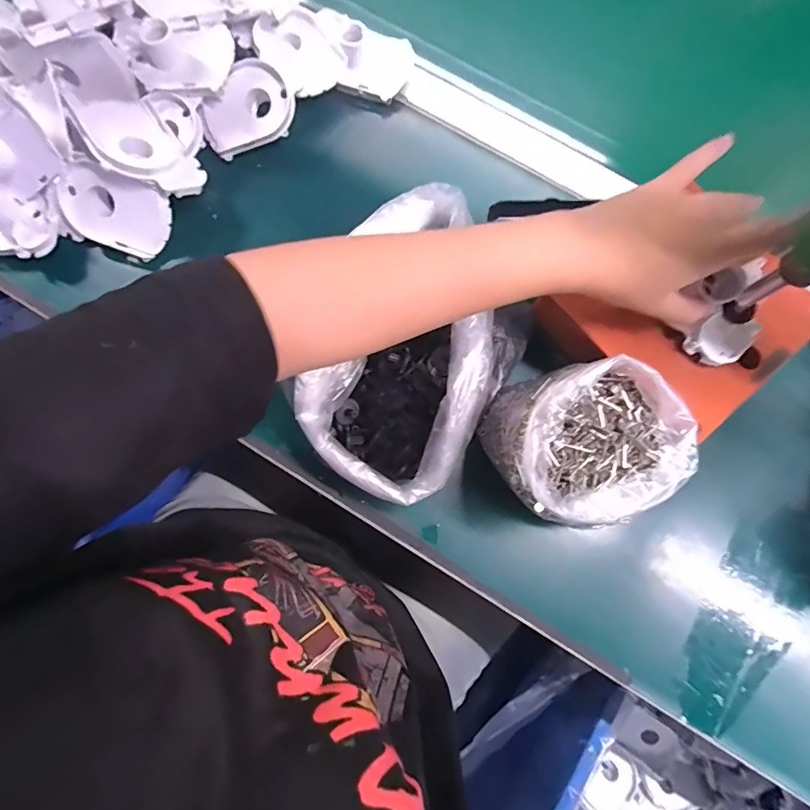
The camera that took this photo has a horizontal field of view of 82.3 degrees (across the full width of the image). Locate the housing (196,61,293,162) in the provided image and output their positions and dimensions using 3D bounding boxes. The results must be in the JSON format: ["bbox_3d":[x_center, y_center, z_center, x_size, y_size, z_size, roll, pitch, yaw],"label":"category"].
[{"bbox_3d":[-0.140,-0.267,0.417,0.079,0.026,0.062,-15,112,10],"label":"housing"}]

